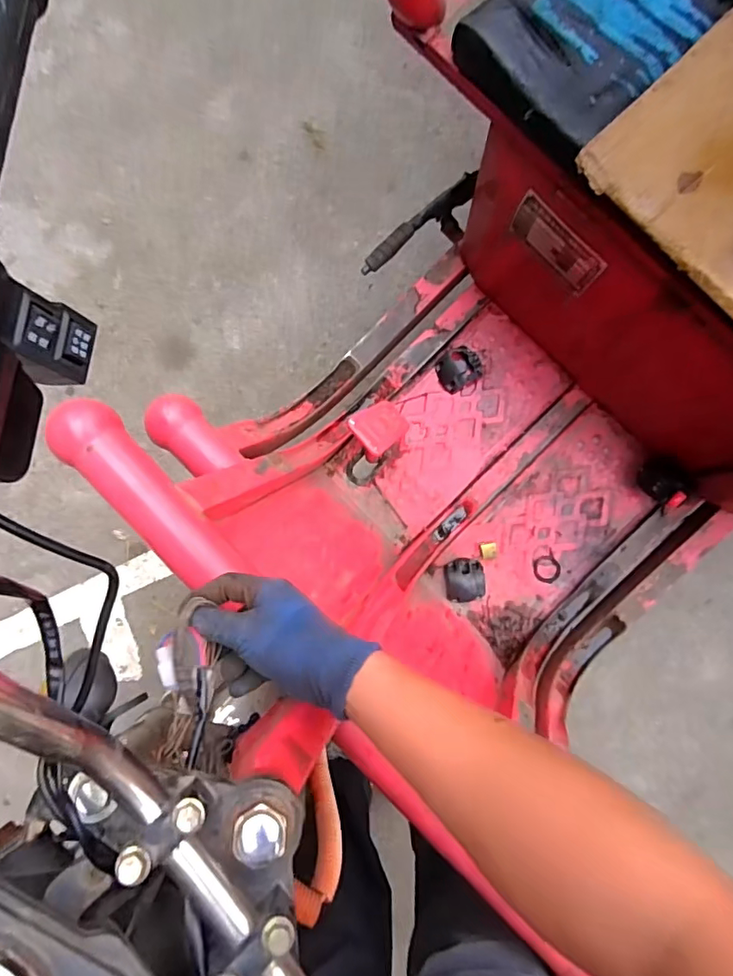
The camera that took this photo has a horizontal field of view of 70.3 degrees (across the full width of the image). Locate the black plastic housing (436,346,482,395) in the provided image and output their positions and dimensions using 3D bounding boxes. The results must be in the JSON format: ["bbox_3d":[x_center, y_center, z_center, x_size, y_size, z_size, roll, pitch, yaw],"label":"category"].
[{"bbox_3d":[0.140,-0.183,0.790,0.067,0.023,0.057,-32,87,3],"label":"black plastic housing"}]

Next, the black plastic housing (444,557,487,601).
[{"bbox_3d":[0.149,0.139,0.784,0.057,0.034,0.061,0,89,4],"label":"black plastic housing"}]

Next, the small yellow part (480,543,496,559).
[{"bbox_3d":[0.187,0.096,0.793,0.024,0.005,0.024,-7,88,4],"label":"small yellow part"}]

